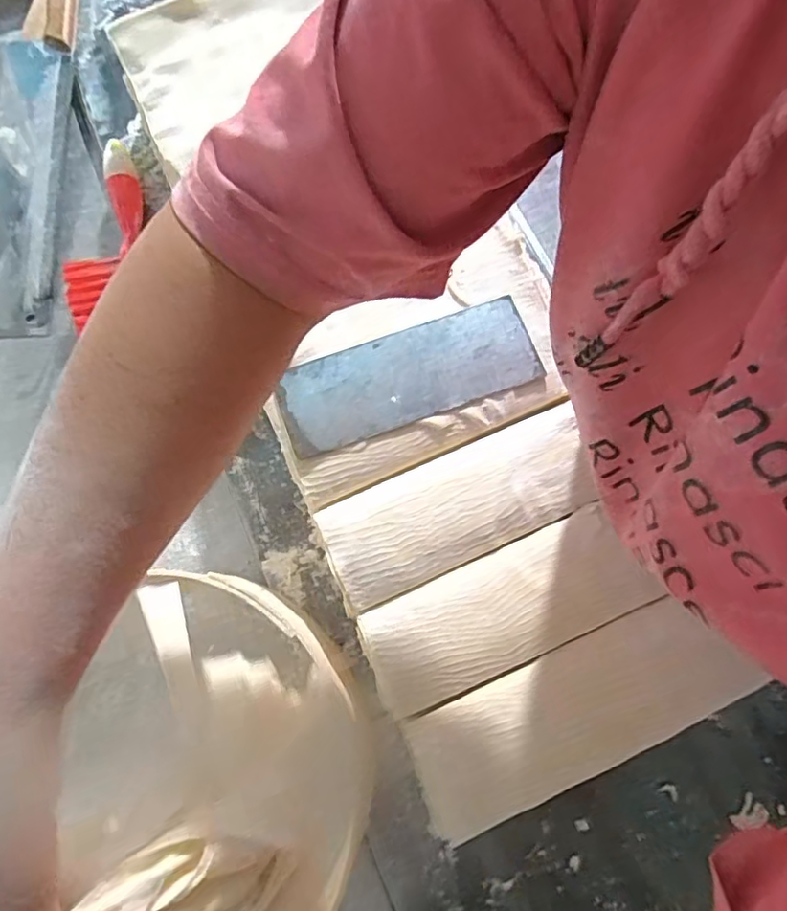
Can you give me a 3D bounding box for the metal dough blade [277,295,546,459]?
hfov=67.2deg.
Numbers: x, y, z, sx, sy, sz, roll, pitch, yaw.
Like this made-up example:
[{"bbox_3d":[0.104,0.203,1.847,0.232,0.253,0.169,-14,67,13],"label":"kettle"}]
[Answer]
[{"bbox_3d":[0.011,-0.061,0.455,0.196,0.009,0.071,-20,75,-6],"label":"metal dough blade"}]

